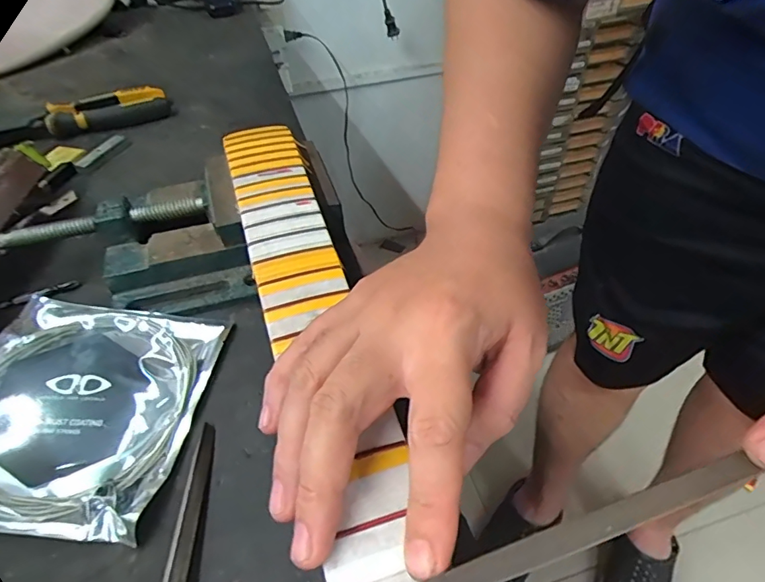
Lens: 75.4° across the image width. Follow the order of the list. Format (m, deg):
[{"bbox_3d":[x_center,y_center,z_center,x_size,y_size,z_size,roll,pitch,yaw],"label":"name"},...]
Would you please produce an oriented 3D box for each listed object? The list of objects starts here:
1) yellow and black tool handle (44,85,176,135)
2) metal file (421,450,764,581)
[{"bbox_3d":[-0.297,-0.199,0.542,0.123,0.026,0.043,-23,49,-19],"label":"yellow and black tool handle"},{"bbox_3d":[0.076,0.090,0.185,0.148,0.006,0.011,-16,47,-10],"label":"metal file"}]

